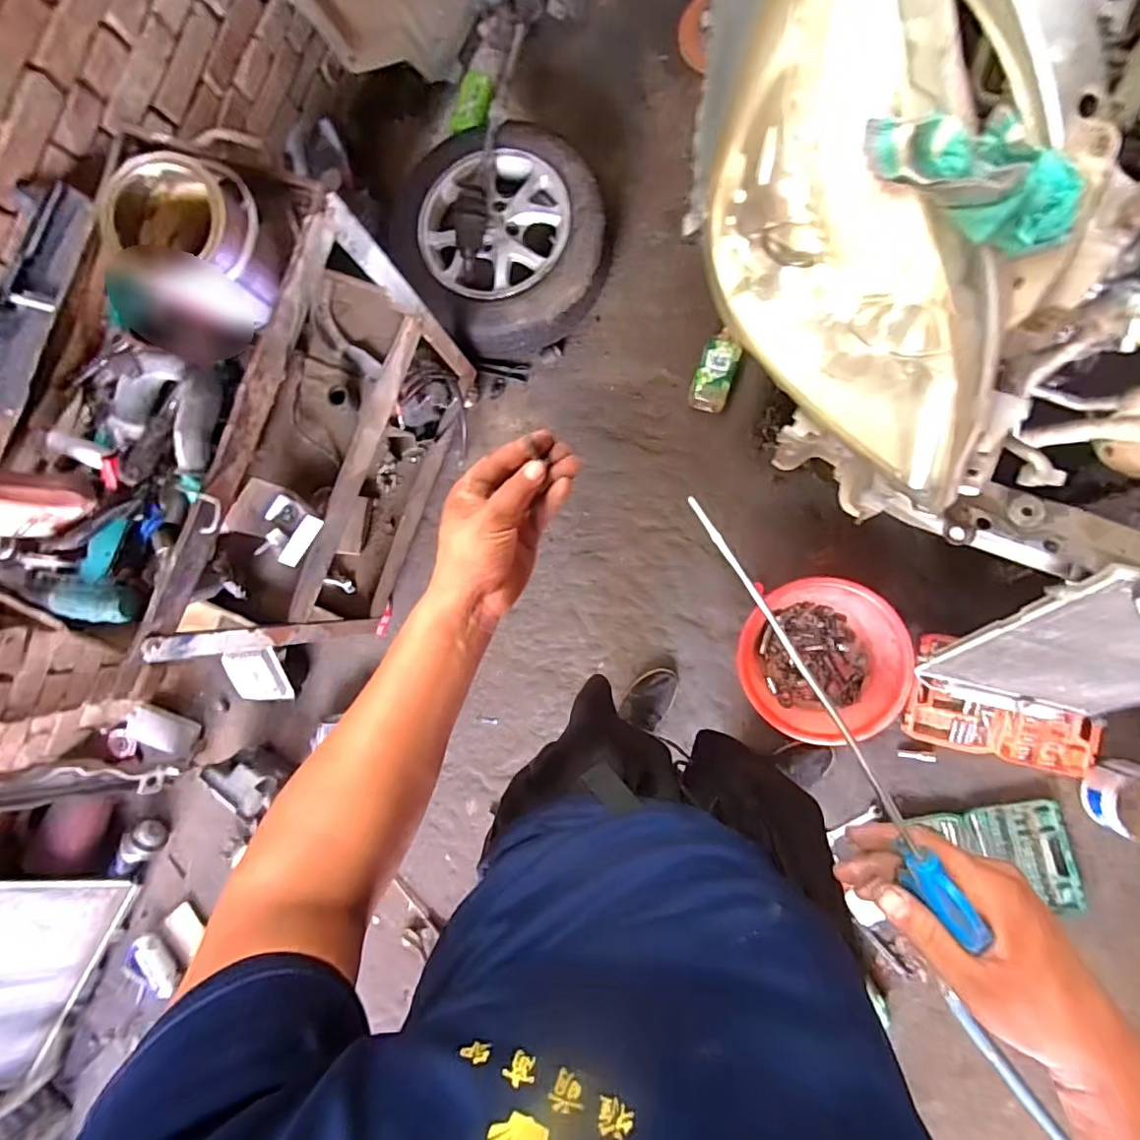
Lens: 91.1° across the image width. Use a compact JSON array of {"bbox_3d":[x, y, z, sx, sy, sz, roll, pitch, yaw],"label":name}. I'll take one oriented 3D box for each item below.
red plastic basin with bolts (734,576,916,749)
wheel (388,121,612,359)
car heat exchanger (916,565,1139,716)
[{"bbox_3d":[0.597,0.215,1.337,0.358,0.095,0.377,-1,86,9],"label":"red plastic basin with bolts"},{"bbox_3d":[-0.200,-0.880,1.457,0.510,0.174,0.612,-41,82,4],"label":"wheel"},{"bbox_3d":[0.935,0.168,0.978,0.392,0.641,0.034,12,71,14],"label":"car heat exchanger"}]

